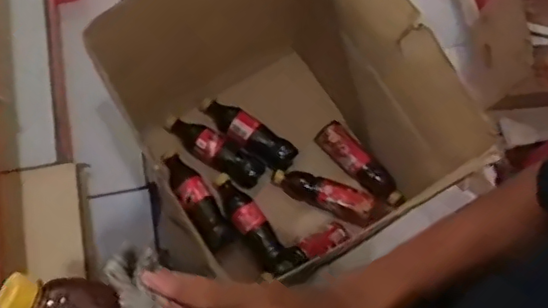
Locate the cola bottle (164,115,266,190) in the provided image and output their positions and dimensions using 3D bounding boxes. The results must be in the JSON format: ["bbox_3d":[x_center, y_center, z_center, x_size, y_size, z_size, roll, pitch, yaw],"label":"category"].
[{"bbox_3d":[-0.117,-0.009,1.118,0.211,0.061,0.065,34,75,8],"label":"cola bottle"}]

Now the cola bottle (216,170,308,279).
[{"bbox_3d":[-0.041,0.121,1.043,0.065,0.050,0.232,-36,59,-12],"label":"cola bottle"}]

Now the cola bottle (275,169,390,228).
[{"bbox_3d":[0.102,0.082,1.098,0.219,0.057,0.062,19,73,4],"label":"cola bottle"}]

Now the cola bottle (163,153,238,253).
[{"bbox_3d":[-0.145,0.088,1.083,0.062,0.055,0.201,-33,77,-11],"label":"cola bottle"}]

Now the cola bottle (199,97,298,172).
[{"bbox_3d":[-0.055,-0.042,1.119,0.214,0.061,0.073,39,76,9],"label":"cola bottle"}]

